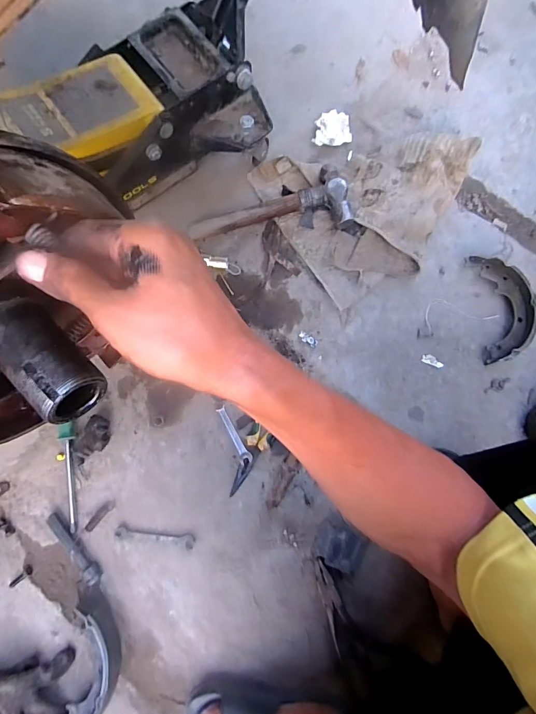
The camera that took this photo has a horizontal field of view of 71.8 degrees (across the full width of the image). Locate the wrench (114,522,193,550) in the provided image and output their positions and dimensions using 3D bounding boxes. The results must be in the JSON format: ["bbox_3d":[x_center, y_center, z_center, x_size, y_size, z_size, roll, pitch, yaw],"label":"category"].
[{"bbox_3d":[-0.190,0.301,0.625,0.134,0.010,0.022,9,79,2],"label":"wrench"}]

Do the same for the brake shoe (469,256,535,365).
[{"bbox_3d":[0.425,-0.090,0.670,0.097,0.047,0.193,-2,78,0],"label":"brake shoe"}]

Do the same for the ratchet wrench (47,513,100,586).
[{"bbox_3d":[-0.321,0.316,0.615,0.024,0.018,0.129,-34,80,-6],"label":"ratchet wrench"}]

